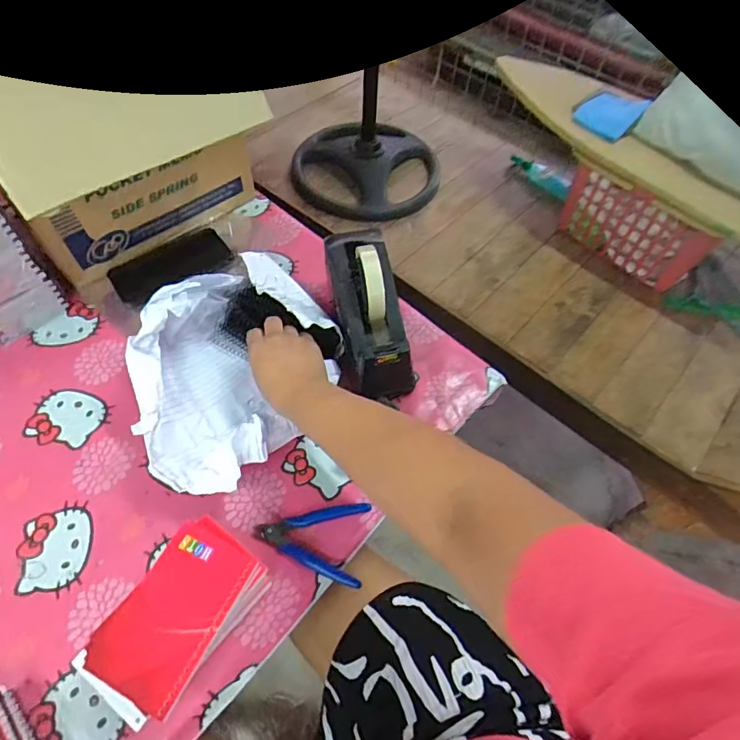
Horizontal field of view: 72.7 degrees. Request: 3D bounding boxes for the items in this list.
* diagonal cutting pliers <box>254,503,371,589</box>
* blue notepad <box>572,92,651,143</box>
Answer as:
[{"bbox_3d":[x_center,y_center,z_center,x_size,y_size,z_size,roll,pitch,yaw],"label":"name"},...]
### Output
[{"bbox_3d":[-0.062,0.176,0.531,0.113,0.014,0.085,9,57,2],"label":"diagonal cutting pliers"},{"bbox_3d":[0.525,-0.566,1.109,0.097,0.013,0.150,-45,48,12],"label":"blue notepad"}]

